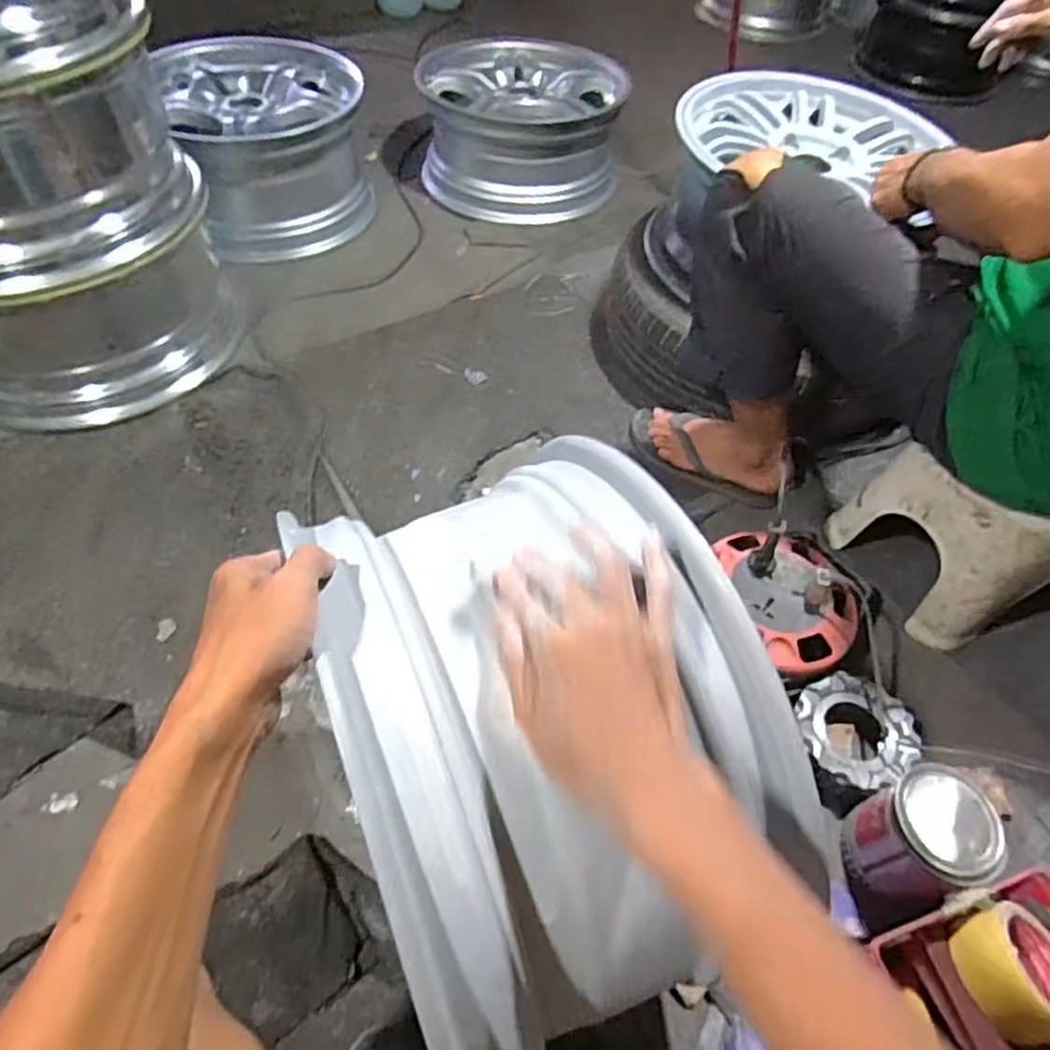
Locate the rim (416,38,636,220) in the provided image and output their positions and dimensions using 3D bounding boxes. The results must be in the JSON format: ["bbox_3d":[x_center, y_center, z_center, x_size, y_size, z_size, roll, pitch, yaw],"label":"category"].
[{"bbox_3d":[-0.010,-0.890,1.498,0.437,0.194,0.376,7,54,2],"label":"rim"}]

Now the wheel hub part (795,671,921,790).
[{"bbox_3d":[0.378,0.242,0.791,0.133,0.053,0.122,2,54,-2],"label":"wheel hub part"}]

